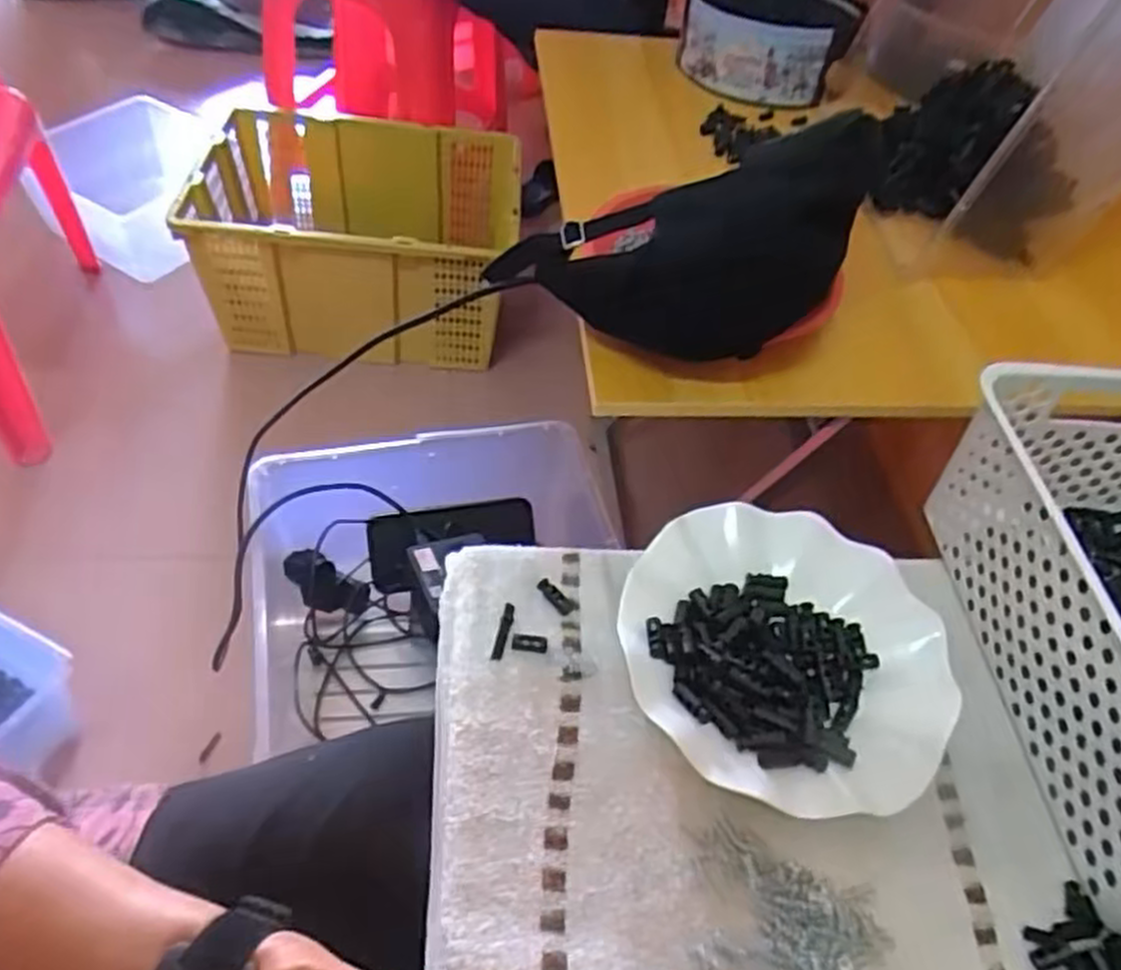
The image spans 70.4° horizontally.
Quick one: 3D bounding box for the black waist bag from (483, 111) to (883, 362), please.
[{"bbox_3d":[0.072,-0.150,0.519,0.237,0.157,0.073,0,51,-1],"label":"black waist bag"}]

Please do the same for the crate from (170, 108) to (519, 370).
[{"bbox_3d":[-0.316,-0.395,1.298,0.463,0.247,0.361,3,50,-6],"label":"crate"}]

